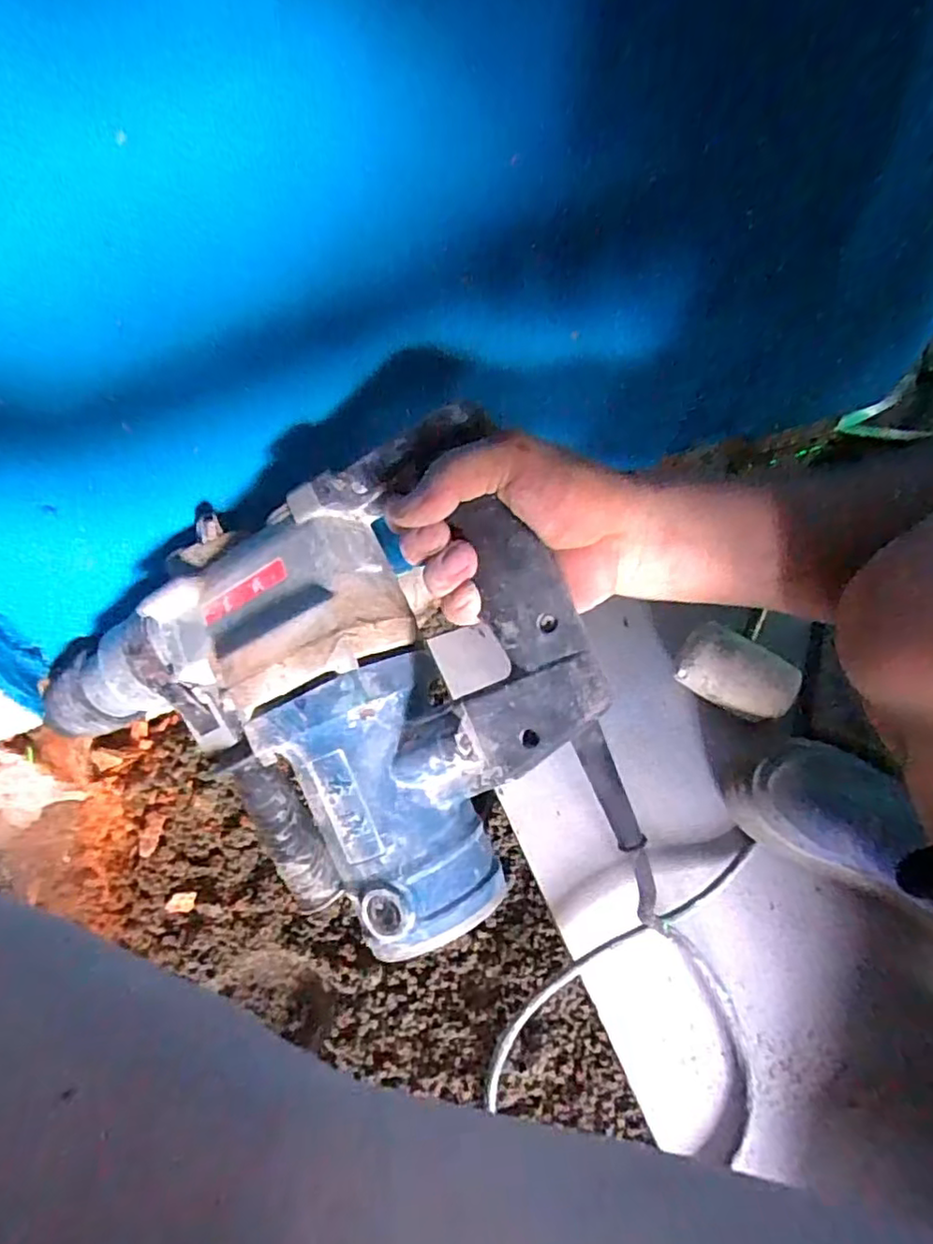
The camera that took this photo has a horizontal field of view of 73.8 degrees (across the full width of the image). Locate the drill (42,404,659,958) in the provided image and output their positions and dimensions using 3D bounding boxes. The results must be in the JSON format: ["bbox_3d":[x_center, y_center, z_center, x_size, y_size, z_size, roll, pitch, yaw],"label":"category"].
[{"bbox_3d":[-0.078,0.057,0.360,0.315,0.110,0.263,-35,83,9],"label":"drill"}]

